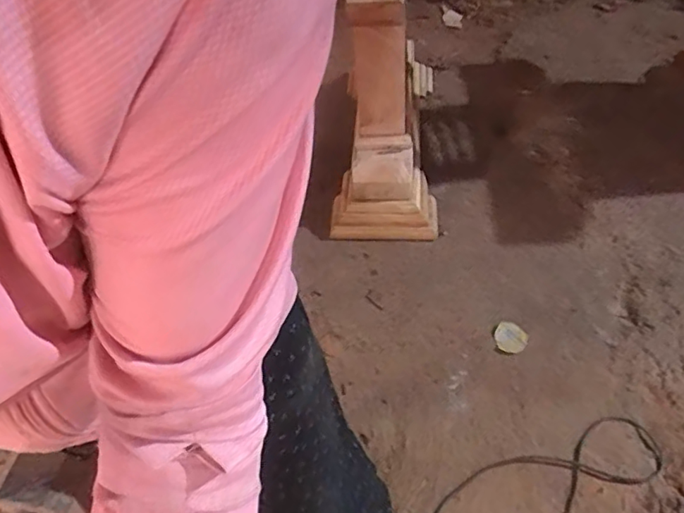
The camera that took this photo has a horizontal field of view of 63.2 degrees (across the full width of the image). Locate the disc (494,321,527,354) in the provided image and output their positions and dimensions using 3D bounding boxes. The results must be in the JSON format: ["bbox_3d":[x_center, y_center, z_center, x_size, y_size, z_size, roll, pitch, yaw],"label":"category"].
[{"bbox_3d":[0.411,0.197,1.357,0.076,0.010,0.079,-2,52,3],"label":"disc"}]

